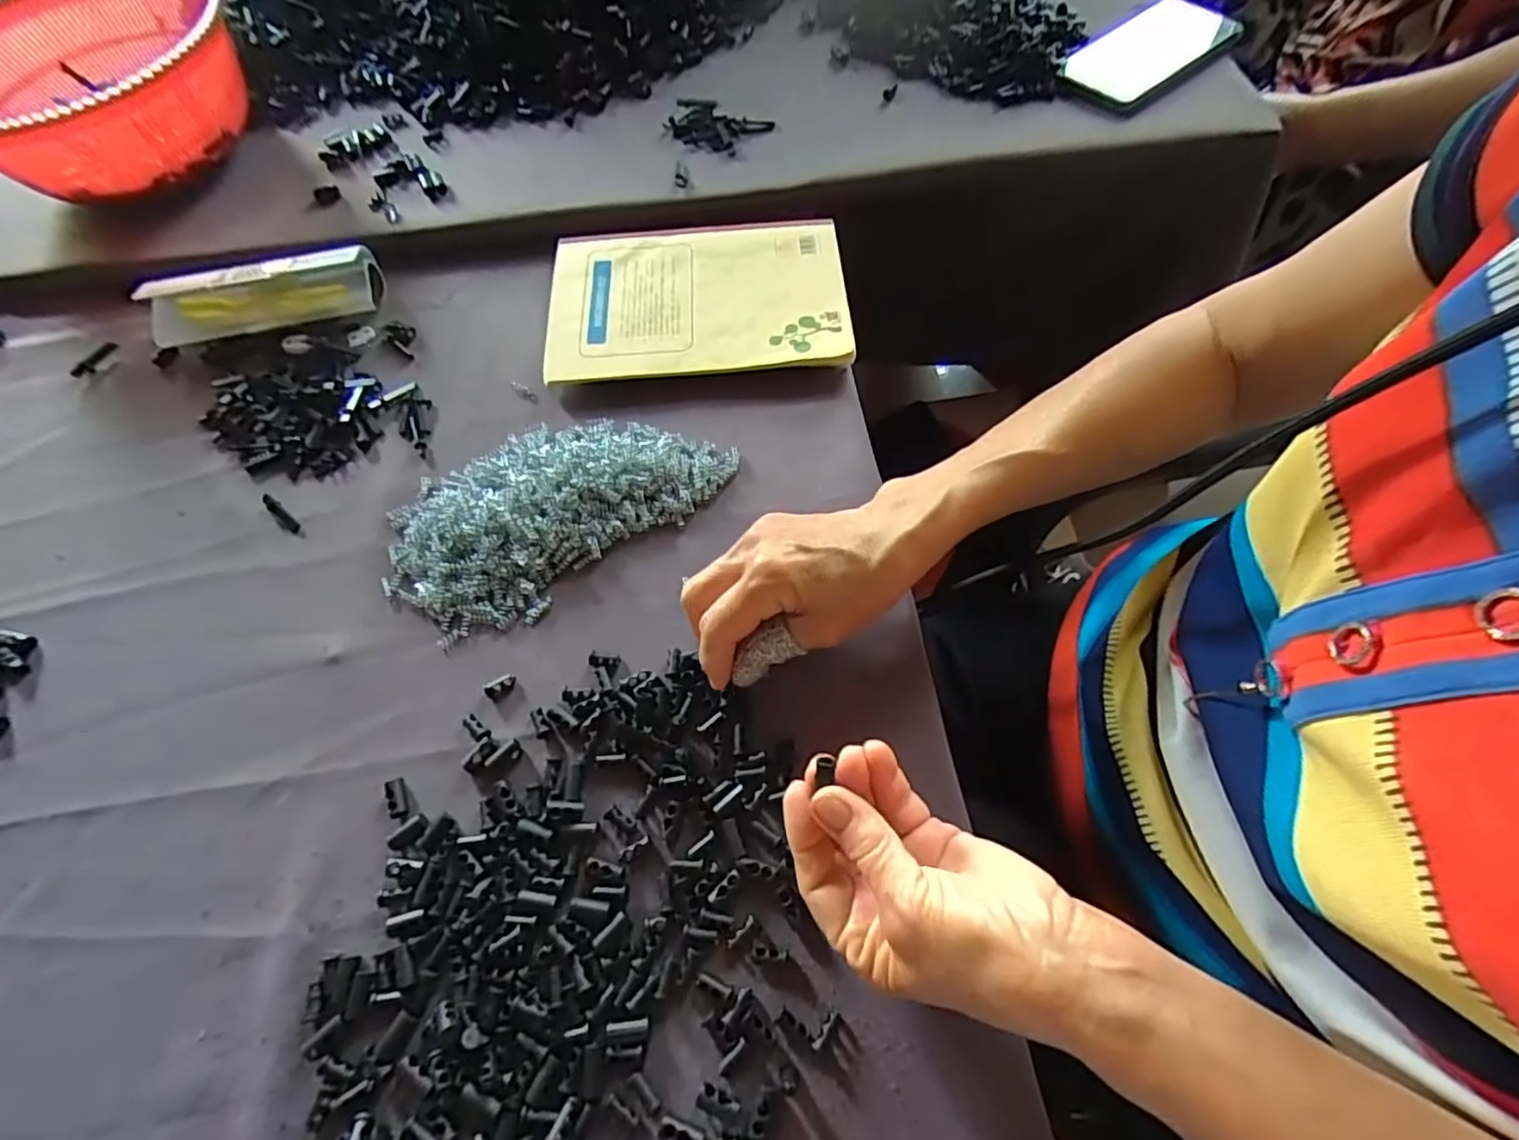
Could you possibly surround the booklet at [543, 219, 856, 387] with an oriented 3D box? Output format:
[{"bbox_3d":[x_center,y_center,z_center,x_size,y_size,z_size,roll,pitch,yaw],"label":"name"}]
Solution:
[{"bbox_3d":[-0.043,-0.193,0.454,0.202,0.015,0.140,-5,64,1],"label":"booklet"}]

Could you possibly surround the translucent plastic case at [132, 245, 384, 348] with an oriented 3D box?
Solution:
[{"bbox_3d":[-0.356,-0.196,0.459,0.153,0.035,0.043,-10,64,-2],"label":"translucent plastic case"}]

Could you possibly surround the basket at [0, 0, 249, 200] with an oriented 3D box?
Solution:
[{"bbox_3d":[-0.511,-0.374,0.514,0.203,0.093,0.217,-24,66,-8],"label":"basket"}]

